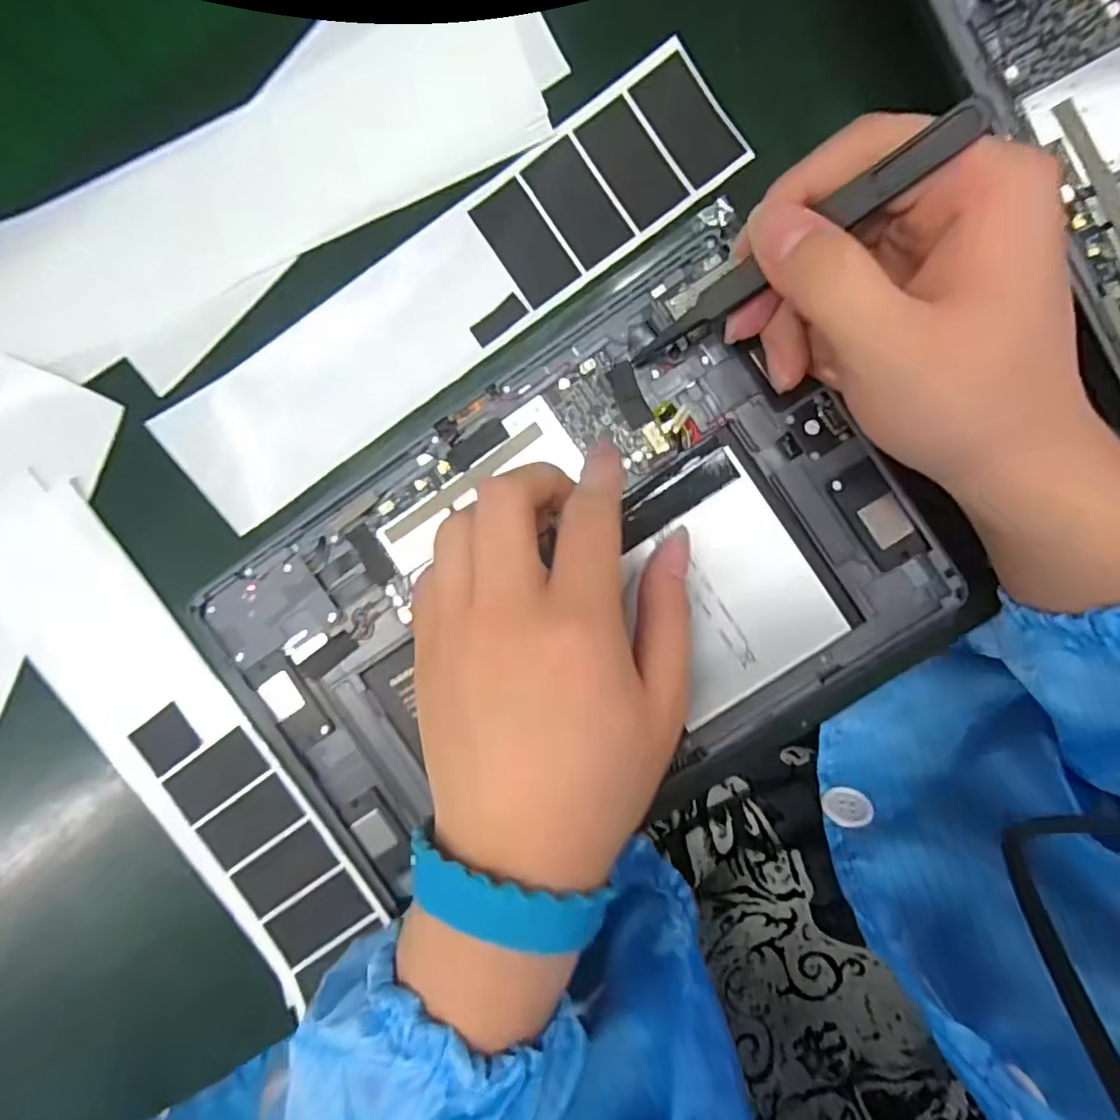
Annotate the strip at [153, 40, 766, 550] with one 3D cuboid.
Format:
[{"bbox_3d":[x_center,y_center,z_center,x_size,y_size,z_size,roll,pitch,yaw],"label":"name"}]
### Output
[{"bbox_3d":[-0.046,-0.109,0.254,0.261,0.009,0.053,-35,95,2],"label":"strip"}]

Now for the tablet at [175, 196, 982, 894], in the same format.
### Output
[{"bbox_3d":[0.000,0.016,0.238,0.251,0.015,0.173,-34,91,8],"label":"tablet"}]

